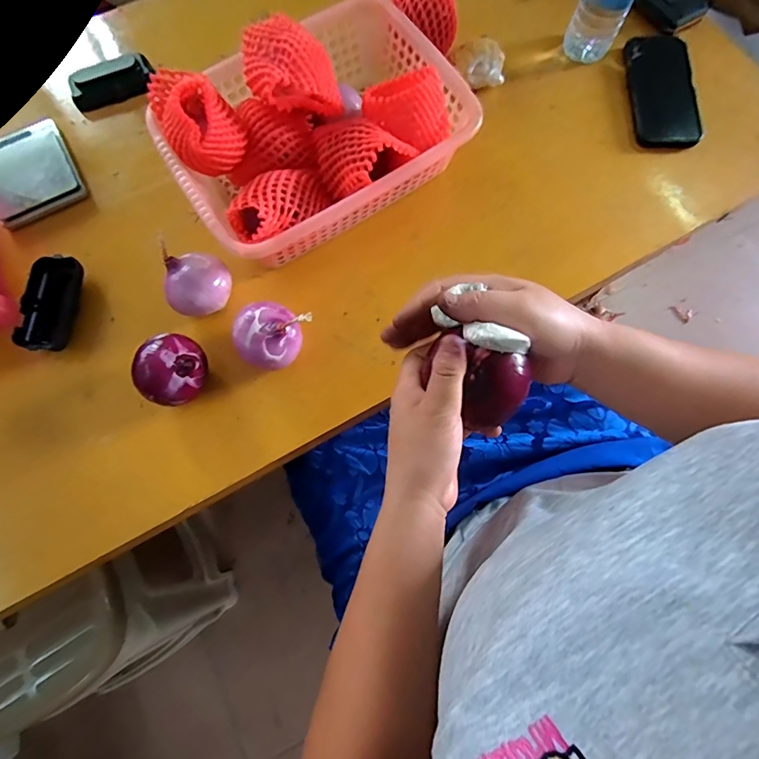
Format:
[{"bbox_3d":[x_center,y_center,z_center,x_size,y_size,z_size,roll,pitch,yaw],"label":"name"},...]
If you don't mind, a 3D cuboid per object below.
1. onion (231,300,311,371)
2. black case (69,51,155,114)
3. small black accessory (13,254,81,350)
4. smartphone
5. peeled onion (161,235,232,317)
[{"bbox_3d":[-0.115,-0.045,0.462,0.070,0.059,0.070,29,78,8],"label":"onion"},{"bbox_3d":[-0.347,-0.386,0.570,0.106,0.027,0.047,-24,76,-5],"label":"black case"},{"bbox_3d":[-0.374,-0.085,0.495,0.050,0.025,0.108,2,75,2],"label":"small black accessory"},{"bbox_3d":[0.364,-0.373,0.562,0.077,0.016,0.160,-2,75,1],"label":"smartphone"},{"bbox_3d":[-0.196,-0.100,0.476,0.062,0.063,0.065,0,75,1],"label":"peeled onion"}]

